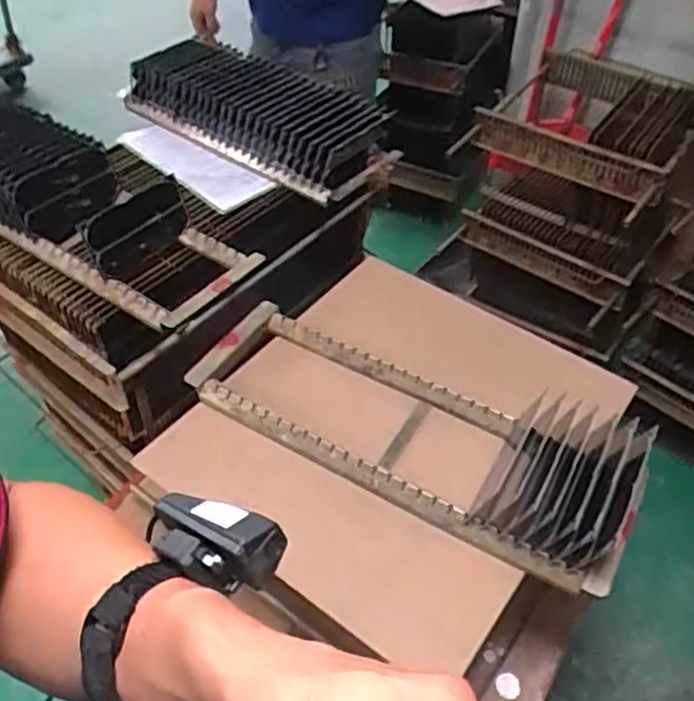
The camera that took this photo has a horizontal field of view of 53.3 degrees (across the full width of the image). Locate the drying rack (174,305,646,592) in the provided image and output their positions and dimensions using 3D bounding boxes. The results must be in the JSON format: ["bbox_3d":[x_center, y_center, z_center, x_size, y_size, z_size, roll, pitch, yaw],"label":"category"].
[{"bbox_3d":[0.074,0.080,0.837,0.544,0.087,0.203,23,50,21],"label":"drying rack"}]

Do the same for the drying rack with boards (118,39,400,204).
[{"bbox_3d":[-0.169,-0.409,1.173,0.480,0.124,0.183,22,50,20],"label":"drying rack with boards"}]

